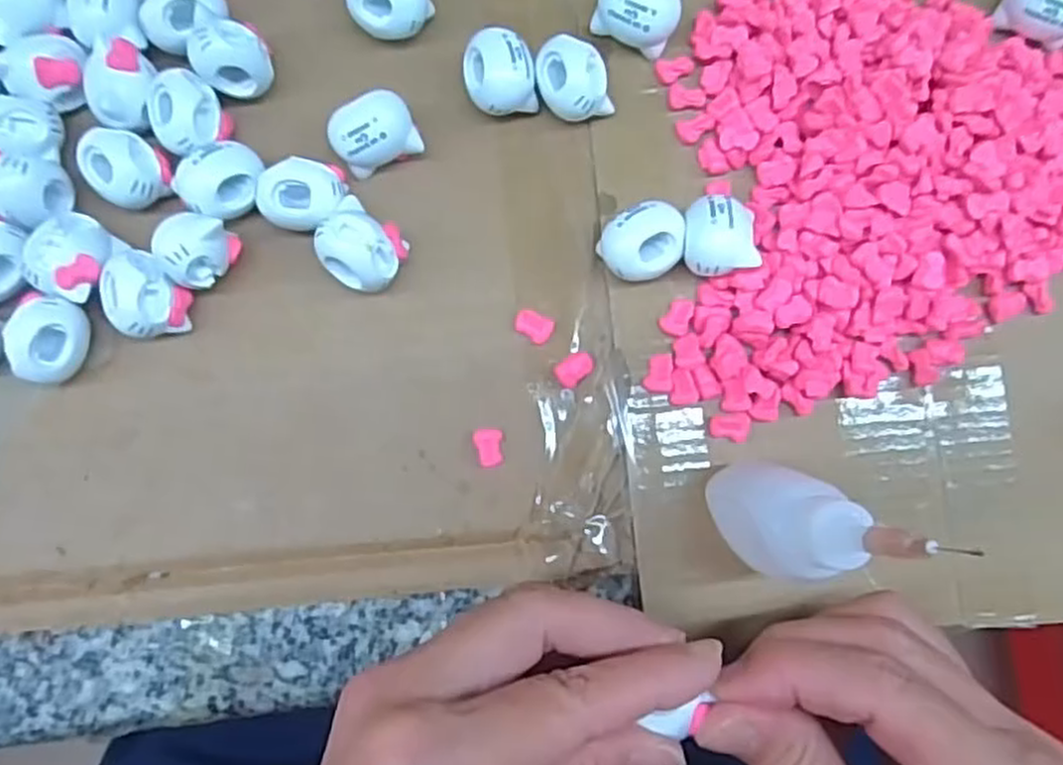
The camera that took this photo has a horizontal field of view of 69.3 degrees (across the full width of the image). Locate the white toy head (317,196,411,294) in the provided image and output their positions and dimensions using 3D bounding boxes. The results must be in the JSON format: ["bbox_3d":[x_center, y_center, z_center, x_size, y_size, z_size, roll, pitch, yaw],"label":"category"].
[{"bbox_3d":[-0.052,-0.041,0.235,0.024,0.017,0.023,28,84,2],"label":"white toy head"}]

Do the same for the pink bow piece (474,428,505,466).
[{"bbox_3d":[-0.013,0.020,0.239,0.009,0.005,0.011,0,84,-2],"label":"pink bow piece"}]

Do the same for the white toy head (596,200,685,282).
[{"bbox_3d":[0.033,-0.043,0.237,0.025,0.021,0.022,-41,86,-5],"label":"white toy head"}]

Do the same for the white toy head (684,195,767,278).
[{"bbox_3d":[0.057,-0.044,0.233,0.021,0.019,0.023,-4,84,-2],"label":"white toy head"}]

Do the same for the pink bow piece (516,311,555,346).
[{"bbox_3d":[0.001,-0.018,0.243,0.012,0.004,0.008,28,84,2],"label":"pink bow piece"}]

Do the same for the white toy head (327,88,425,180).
[{"bbox_3d":[-0.049,-0.078,0.239,0.025,0.016,0.020,-23,85,-4],"label":"white toy head"}]

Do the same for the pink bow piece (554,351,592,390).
[{"bbox_3d":[0.014,-0.005,0.242,0.012,0.004,0.009,-39,86,-5],"label":"pink bow piece"}]

